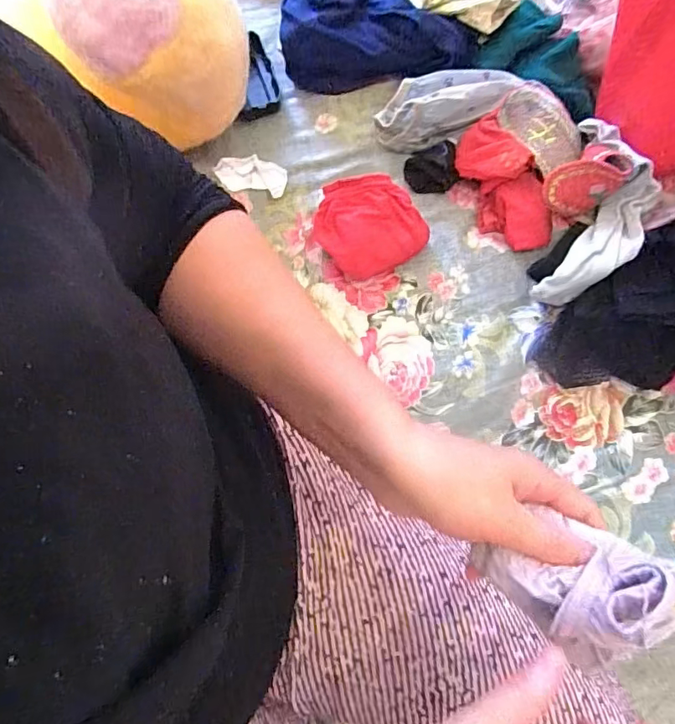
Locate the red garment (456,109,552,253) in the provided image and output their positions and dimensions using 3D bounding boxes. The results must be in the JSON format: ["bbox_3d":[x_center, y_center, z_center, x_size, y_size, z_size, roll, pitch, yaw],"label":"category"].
[{"bbox_3d":[0.163,-0.173,0.503,0.060,0.048,0.139,-26,88,-7],"label":"red garment"}]

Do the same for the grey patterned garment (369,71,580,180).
[{"bbox_3d":[0.144,-0.246,0.519,0.193,0.057,0.074,19,75,6],"label":"grey patterned garment"}]

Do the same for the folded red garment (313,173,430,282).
[{"bbox_3d":[0.027,-0.133,0.503,0.090,0.043,0.093,0,74,1],"label":"folded red garment"}]

